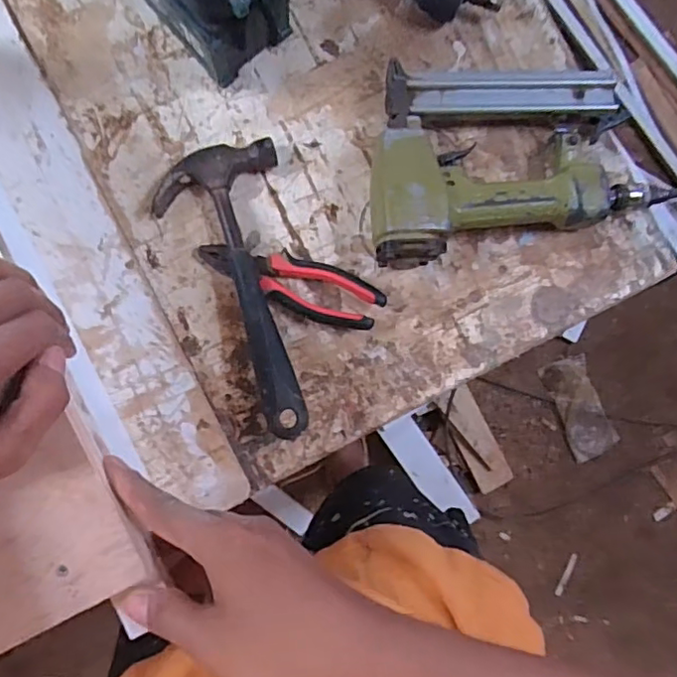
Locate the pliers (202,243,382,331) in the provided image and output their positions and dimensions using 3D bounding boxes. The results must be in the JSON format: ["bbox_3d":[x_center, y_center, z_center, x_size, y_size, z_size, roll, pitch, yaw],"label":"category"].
[{"bbox_3d":[-0.041,-0.050,0.501,0.159,0.025,0.047,23,87,-4],"label":"pliers"}]

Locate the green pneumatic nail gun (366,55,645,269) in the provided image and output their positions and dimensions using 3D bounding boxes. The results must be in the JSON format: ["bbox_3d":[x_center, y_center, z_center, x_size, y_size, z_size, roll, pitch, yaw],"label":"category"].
[{"bbox_3d":[0.137,-0.163,0.505,0.240,0.058,0.164,-12,90,-5],"label":"green pneumatic nail gun"}]

